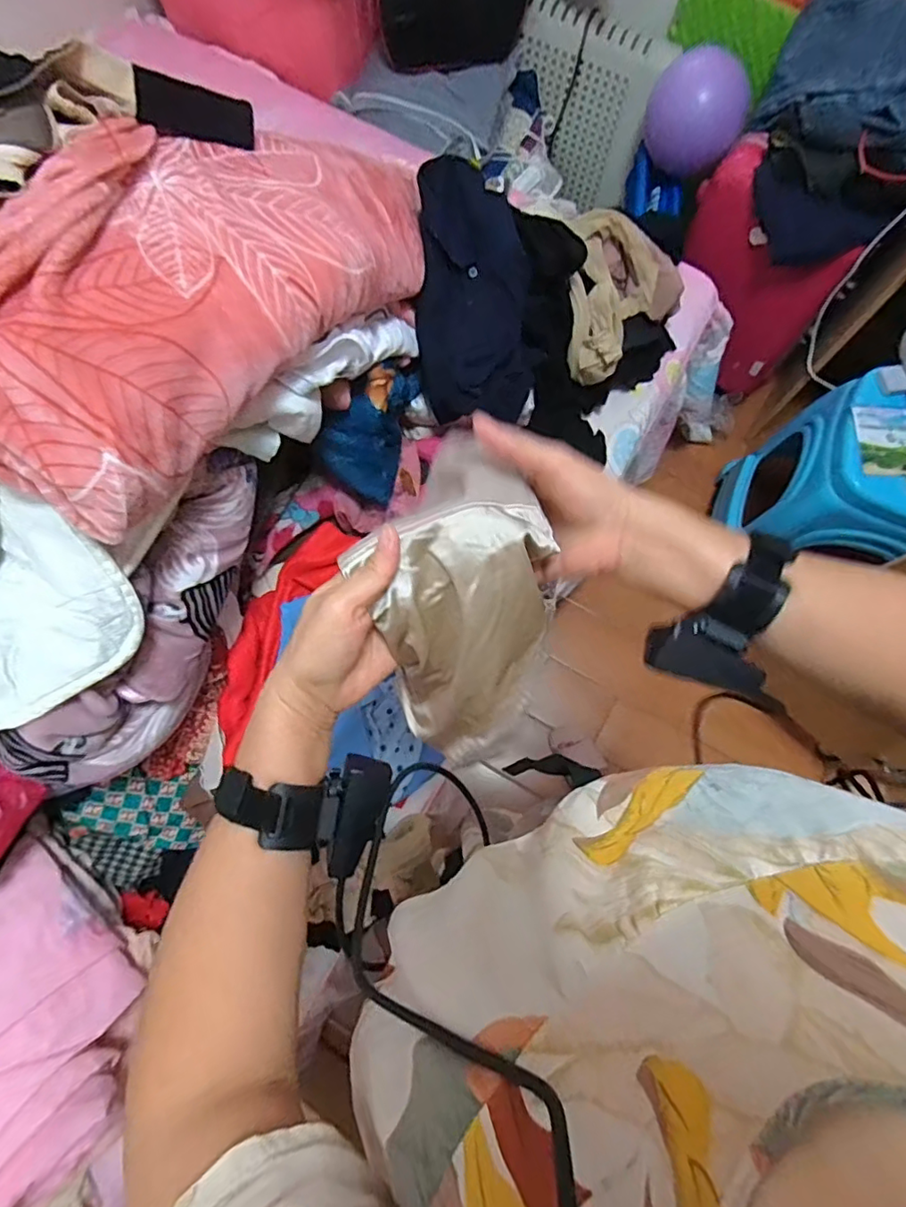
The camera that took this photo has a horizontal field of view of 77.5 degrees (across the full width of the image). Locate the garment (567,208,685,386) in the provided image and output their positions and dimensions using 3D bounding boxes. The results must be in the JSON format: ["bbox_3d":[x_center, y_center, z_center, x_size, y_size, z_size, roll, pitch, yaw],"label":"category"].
[{"bbox_3d":[0.285,-0.493,0.929,0.197,0.101,0.289,6,74,1],"label":"garment"}]

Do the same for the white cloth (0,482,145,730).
[{"bbox_3d":[-0.380,0.009,0.459,0.220,0.060,0.184,-34,105,-1],"label":"white cloth"}]

